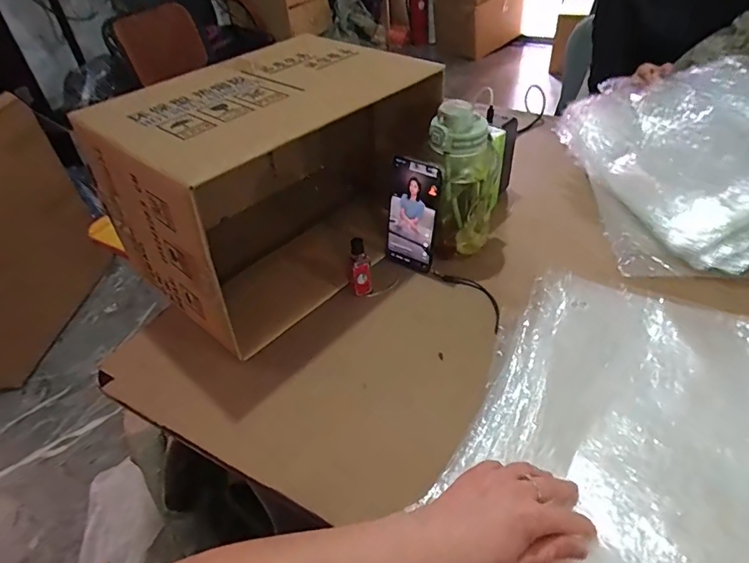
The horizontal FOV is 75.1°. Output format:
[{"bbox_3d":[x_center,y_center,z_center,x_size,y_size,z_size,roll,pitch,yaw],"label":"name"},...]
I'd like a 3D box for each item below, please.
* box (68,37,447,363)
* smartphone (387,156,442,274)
[{"bbox_3d":[-0.124,-0.141,0.678,0.414,0.260,0.286,-33,47,-27],"label":"box"},{"bbox_3d":[0.053,-0.087,0.670,0.070,0.162,0.015,23,41,23],"label":"smartphone"}]

